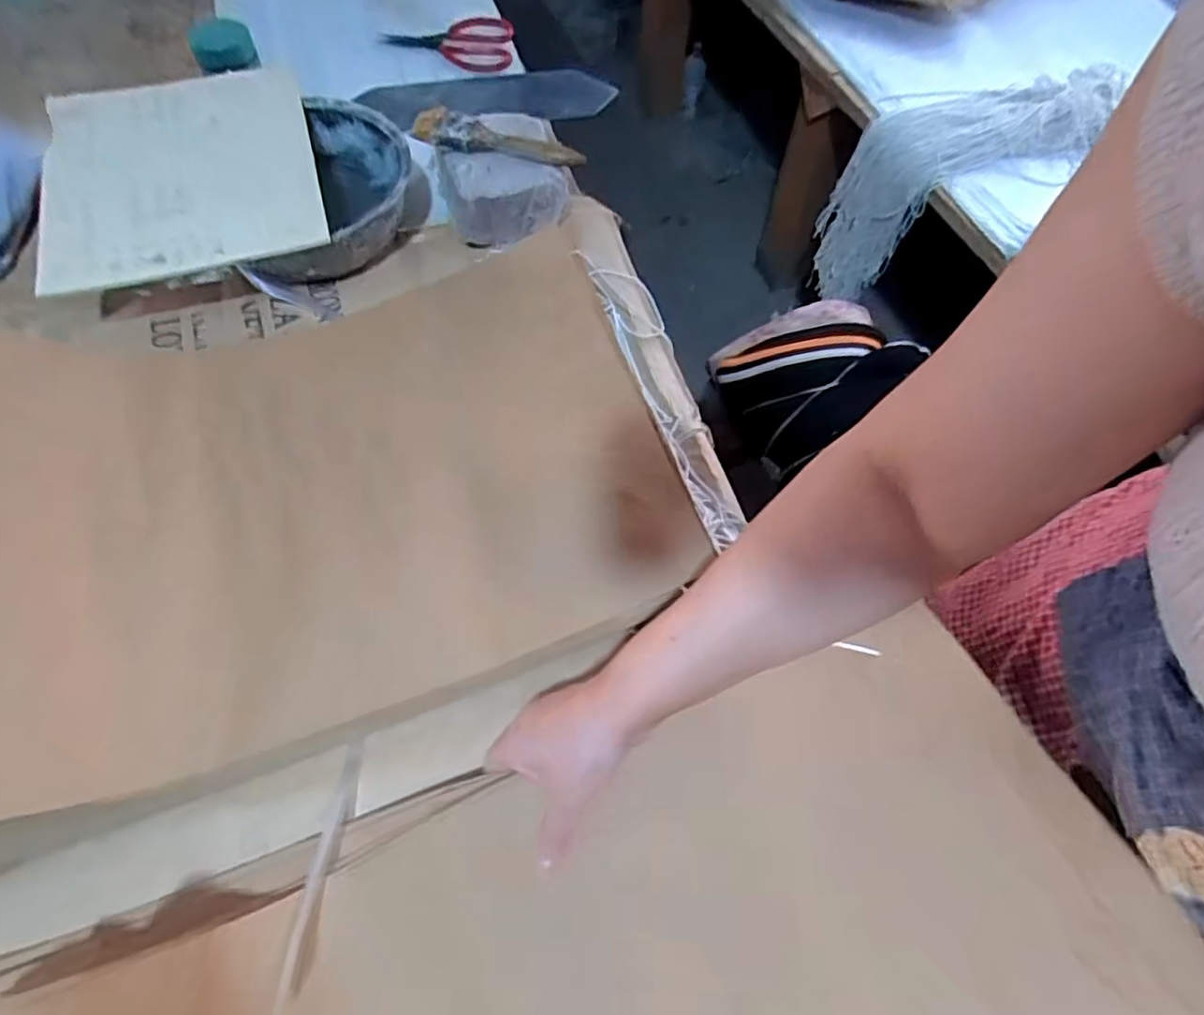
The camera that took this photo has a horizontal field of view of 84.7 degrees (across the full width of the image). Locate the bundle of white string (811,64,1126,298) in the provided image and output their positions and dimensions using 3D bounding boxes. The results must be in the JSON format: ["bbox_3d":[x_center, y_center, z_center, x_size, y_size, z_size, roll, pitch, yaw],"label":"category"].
[{"bbox_3d":[0.602,-0.521,1.136,0.384,0.303,0.159,-13,65,-9],"label":"bundle of white string"}]

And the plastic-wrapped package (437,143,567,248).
[{"bbox_3d":[-0.104,-0.331,0.701,0.132,0.046,0.092,-2,64,-4],"label":"plastic-wrapped package"}]

